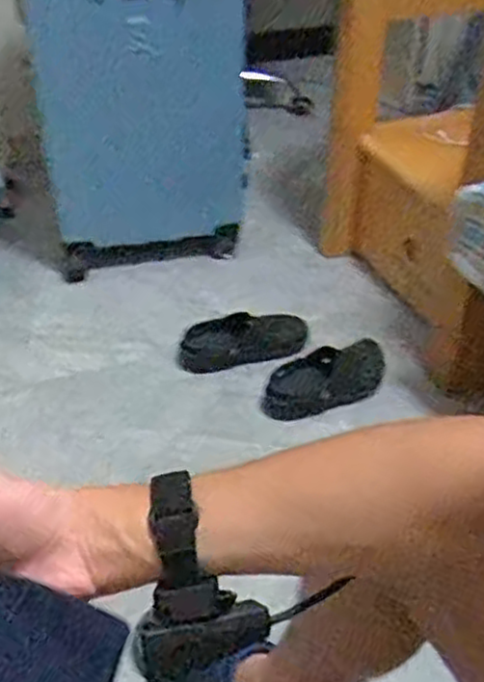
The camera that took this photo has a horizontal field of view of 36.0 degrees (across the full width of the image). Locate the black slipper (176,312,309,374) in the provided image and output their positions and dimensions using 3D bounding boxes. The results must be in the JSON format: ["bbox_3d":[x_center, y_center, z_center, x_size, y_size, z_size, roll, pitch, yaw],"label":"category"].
[{"bbox_3d":[0.007,-0.003,1.363,0.250,0.071,0.075,-15,40,-18],"label":"black slipper"}]

